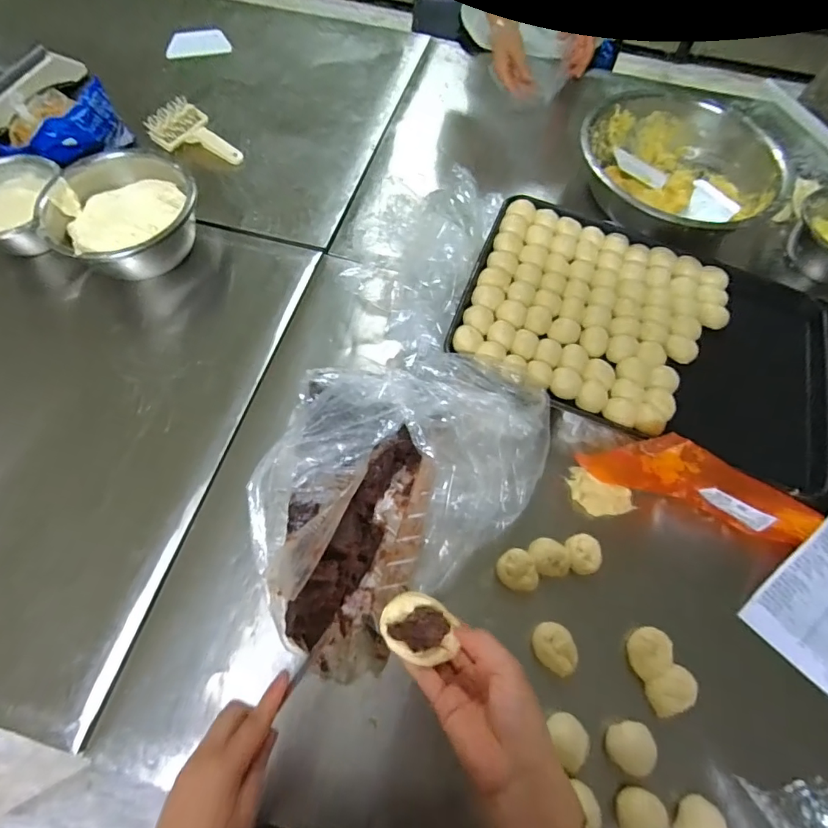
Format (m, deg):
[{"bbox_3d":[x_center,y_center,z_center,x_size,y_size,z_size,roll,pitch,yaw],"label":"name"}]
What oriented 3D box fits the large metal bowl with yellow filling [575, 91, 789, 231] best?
[{"bbox_3d":[0.507,-0.475,0.918,0.325,0.108,0.367,-41,72,-18],"label":"large metal bowl with yellow filling"}]

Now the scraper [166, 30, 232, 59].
[{"bbox_3d":[-0.540,-0.935,1.178,0.155,0.004,0.117,-8,65,-5],"label":"scraper"}]

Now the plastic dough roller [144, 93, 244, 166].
[{"bbox_3d":[-0.456,-0.595,0.993,0.201,0.048,0.103,22,65,-5],"label":"plastic dough roller"}]

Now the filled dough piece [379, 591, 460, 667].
[{"bbox_3d":[0.005,0.189,0.414,0.067,0.025,0.053,29,67,12],"label":"filled dough piece"}]

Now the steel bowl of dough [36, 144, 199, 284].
[{"bbox_3d":[-0.502,-0.340,0.830,0.236,0.108,0.225,1,65,-1],"label":"steel bowl of dough"}]

